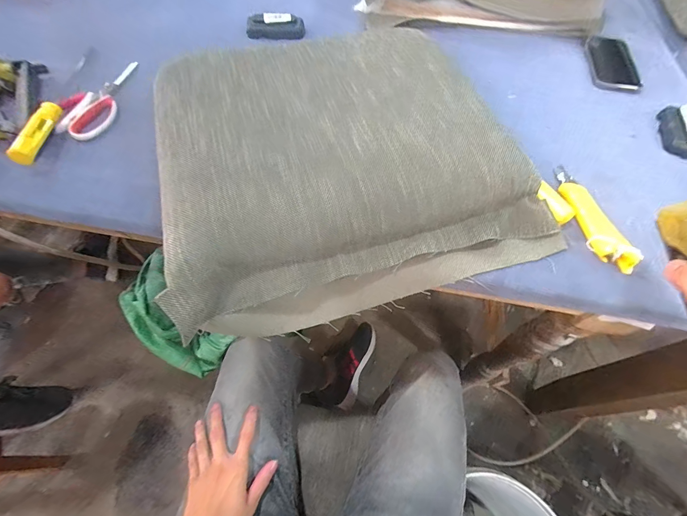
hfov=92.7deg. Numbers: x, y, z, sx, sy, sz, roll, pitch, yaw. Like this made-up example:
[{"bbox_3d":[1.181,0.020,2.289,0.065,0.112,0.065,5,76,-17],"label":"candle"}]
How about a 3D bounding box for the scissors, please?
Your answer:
[{"bbox_3d":[-0.370,-0.240,0.492,0.058,0.020,0.190,-1,60,-3],"label":"scissors"}]

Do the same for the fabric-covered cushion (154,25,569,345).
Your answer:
[{"bbox_3d":[-0.011,-0.141,0.438,0.412,0.093,0.402,-13,61,-10],"label":"fabric-covered cushion"}]

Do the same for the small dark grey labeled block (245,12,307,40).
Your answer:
[{"bbox_3d":[-0.129,-0.440,0.625,0.106,0.032,0.039,1,60,-2],"label":"small dark grey labeled block"}]

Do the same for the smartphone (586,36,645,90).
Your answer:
[{"bbox_3d":[0.504,-0.359,0.610,0.084,0.013,0.135,10,67,8],"label":"smartphone"}]

